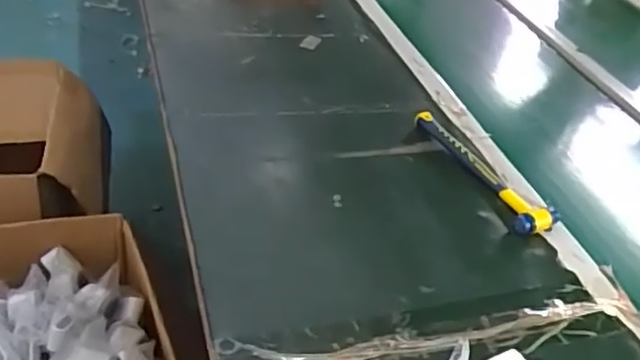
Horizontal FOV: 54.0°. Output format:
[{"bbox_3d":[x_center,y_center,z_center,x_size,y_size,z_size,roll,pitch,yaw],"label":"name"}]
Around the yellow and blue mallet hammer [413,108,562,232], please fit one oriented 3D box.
[{"bbox_3d":[0.207,-0.018,0.813,0.053,0.022,0.244,-12,42,-22],"label":"yellow and blue mallet hammer"}]

